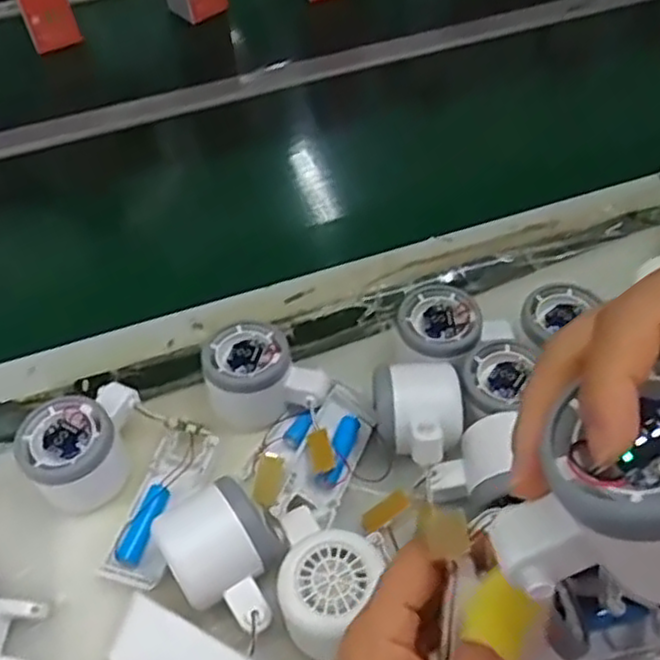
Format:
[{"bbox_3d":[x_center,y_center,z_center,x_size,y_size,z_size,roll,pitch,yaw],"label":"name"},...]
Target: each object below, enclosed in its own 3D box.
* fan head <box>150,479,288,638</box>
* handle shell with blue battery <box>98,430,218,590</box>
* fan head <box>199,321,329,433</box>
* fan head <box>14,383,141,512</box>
[{"bbox_3d":[-0.056,0.129,0.395,0.060,0.050,0.077,-30,53,-20],"label":"fan head"},{"bbox_3d":[-0.110,0.109,0.448,0.043,0.013,0.105,10,51,14],"label":"handle shell with blue battery"},{"bbox_3d":[-0.043,0.030,0.484,0.078,0.049,0.054,-6,49,0],"label":"fan head"},{"bbox_3d":[-0.154,0.075,0.456,0.081,0.052,0.061,-34,54,-22],"label":"fan head"}]

